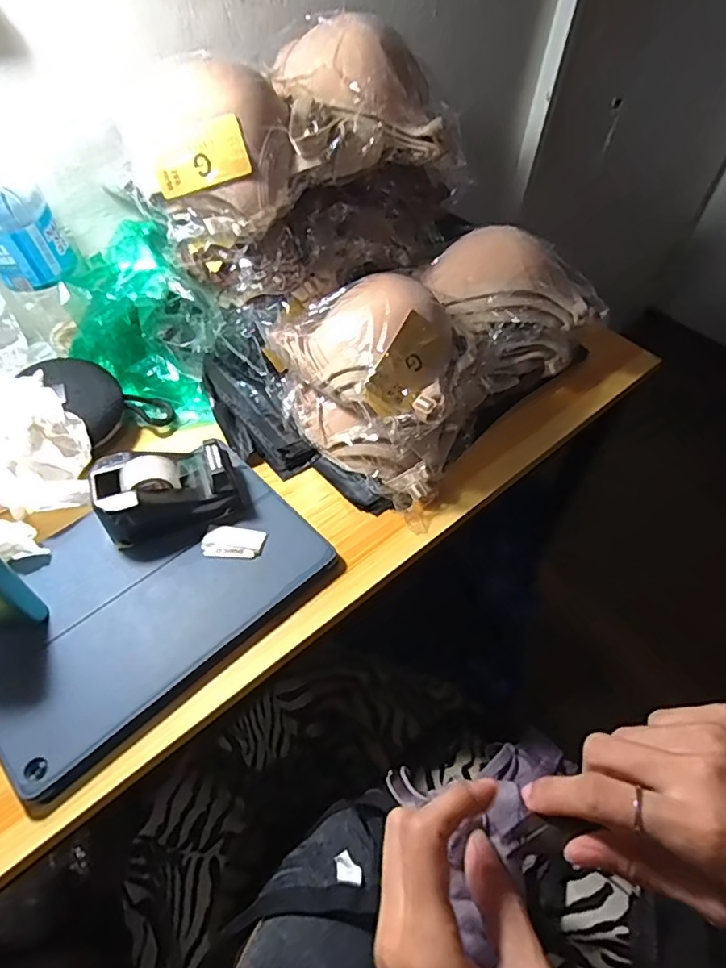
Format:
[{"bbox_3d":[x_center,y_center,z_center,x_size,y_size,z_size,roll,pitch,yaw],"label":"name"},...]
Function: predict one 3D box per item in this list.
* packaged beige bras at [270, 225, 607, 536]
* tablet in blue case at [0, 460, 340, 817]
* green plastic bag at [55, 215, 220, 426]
[{"bbox_3d":[0.066,-0.118,0.481,0.159,0.129,0.246,36,59,21],"label":"packaged beige bras"},{"bbox_3d":[-0.155,0.079,0.402,0.238,0.023,0.155,-37,63,-26],"label":"tablet in blue case"},{"bbox_3d":[-0.195,-0.141,0.500,0.114,0.105,0.156,-21,57,-18],"label":"green plastic bag"}]

